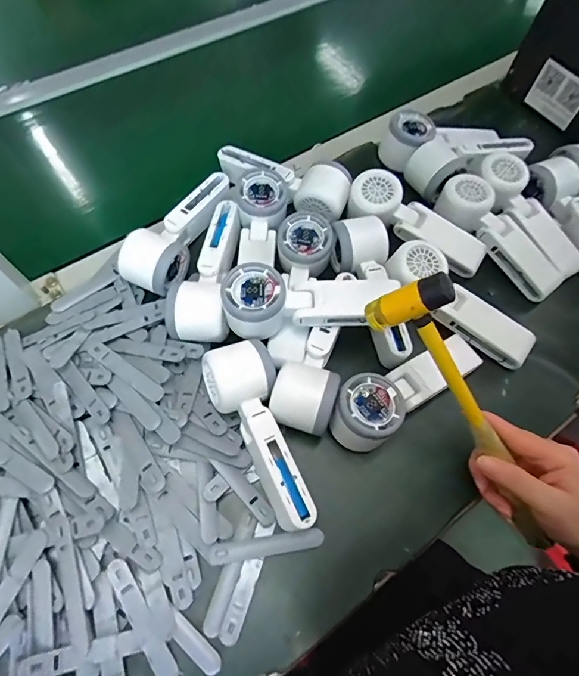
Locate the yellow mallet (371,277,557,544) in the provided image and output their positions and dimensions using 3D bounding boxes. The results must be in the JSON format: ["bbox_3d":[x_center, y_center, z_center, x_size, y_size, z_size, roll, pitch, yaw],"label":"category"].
[{"bbox_3d":[0.155,0.068,0.322,0.034,0.059,0.265,-42,105,-19],"label":"yellow mallet"}]

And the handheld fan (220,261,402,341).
[{"bbox_3d":[0.020,-0.034,0.385,0.158,0.053,0.056,-3,64,-3],"label":"handheld fan"}]

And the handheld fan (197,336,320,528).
[{"bbox_3d":[-0.023,0.084,0.356,0.059,0.054,0.163,-23,66,-12],"label":"handheld fan"}]

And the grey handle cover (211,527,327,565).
[{"bbox_3d":[-0.019,0.173,0.337,0.093,0.008,0.017,-7,64,-5],"label":"grey handle cover"}]

